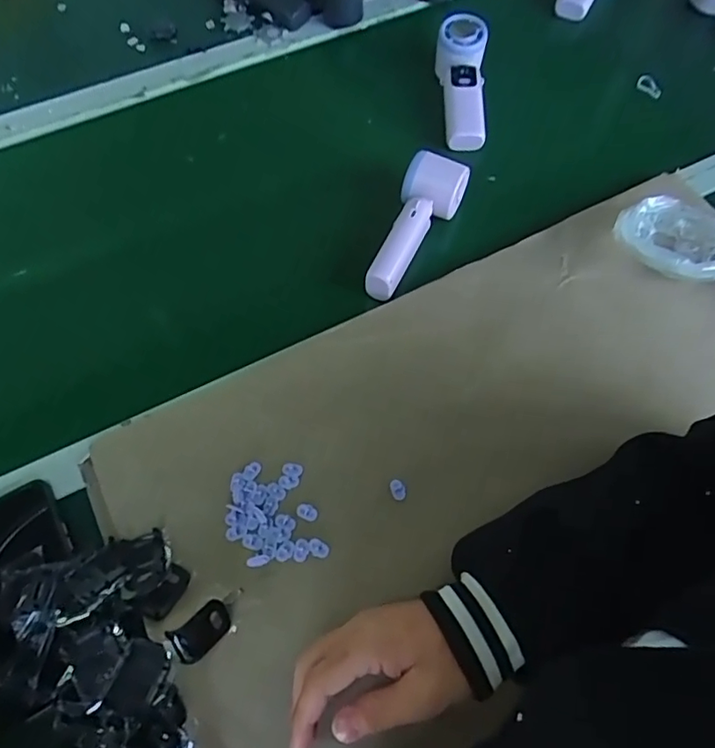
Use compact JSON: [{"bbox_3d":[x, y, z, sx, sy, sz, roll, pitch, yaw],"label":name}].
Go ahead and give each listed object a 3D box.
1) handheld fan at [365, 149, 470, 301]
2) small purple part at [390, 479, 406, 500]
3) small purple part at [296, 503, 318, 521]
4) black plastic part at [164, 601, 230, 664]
[{"bbox_3d":[0.052,-0.152,0.550,0.056,0.052,0.163,26,66,12],"label":"handheld fan"},{"bbox_3d":[0.032,0.094,0.447,0.011,0.009,0.016,-19,65,-10],"label":"small purple part"},{"bbox_3d":[-0.039,0.108,0.436,0.017,0.004,0.012,24,65,12],"label":"small purple part"},{"bbox_3d":[-0.109,0.180,0.388,0.043,0.009,0.029,-38,105,-33],"label":"black plastic part"}]

